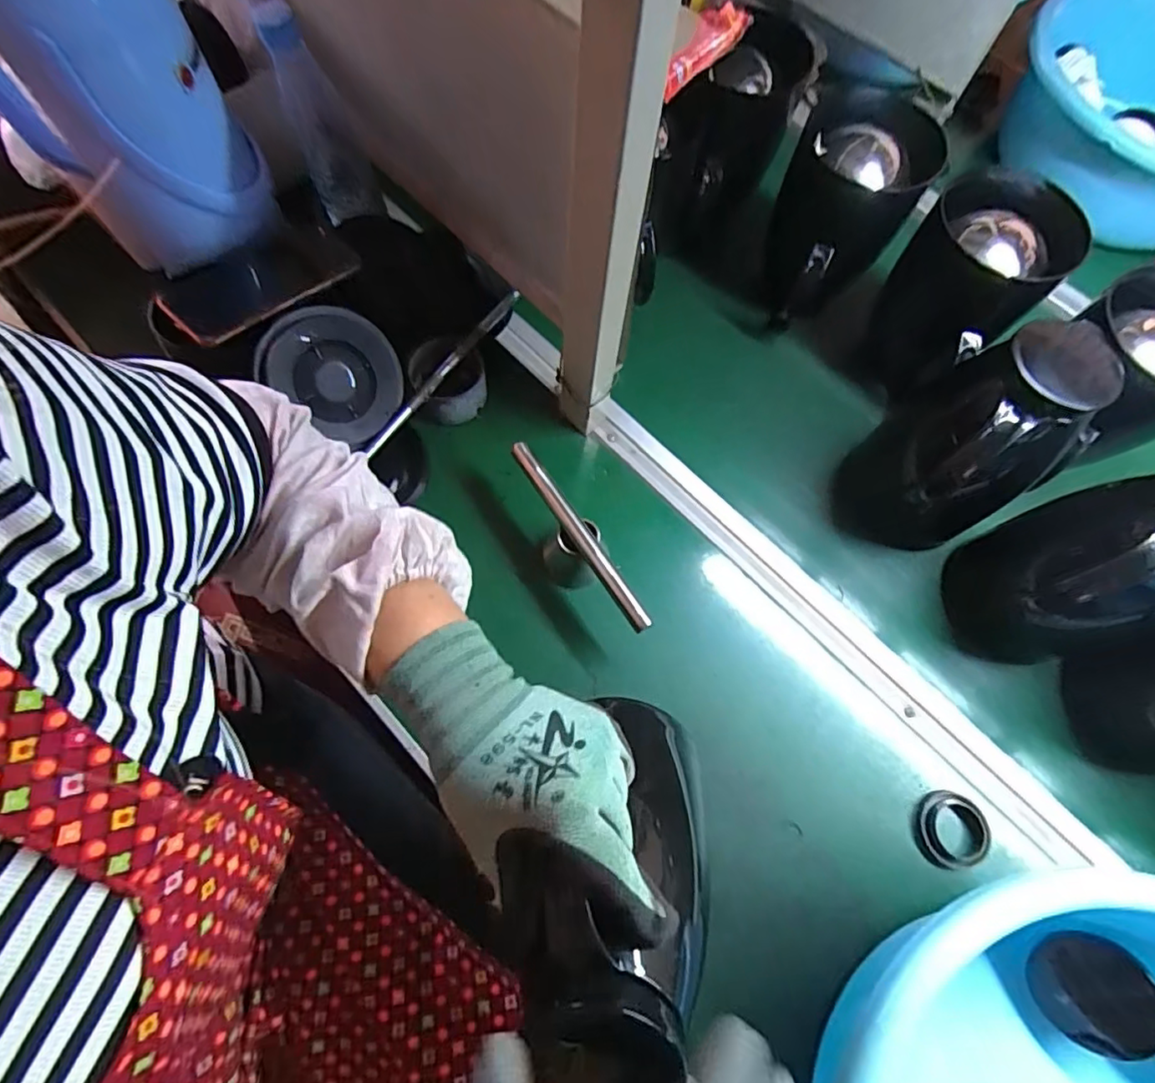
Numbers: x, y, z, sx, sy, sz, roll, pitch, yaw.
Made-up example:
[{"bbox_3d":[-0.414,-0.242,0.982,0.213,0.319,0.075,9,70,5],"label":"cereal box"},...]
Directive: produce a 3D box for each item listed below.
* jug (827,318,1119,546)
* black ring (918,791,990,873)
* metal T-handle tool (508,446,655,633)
[{"bbox_3d":[0.316,-0.077,0.493,0.112,0.215,0.111,-27,73,-14],"label":"jug"},{"bbox_3d":[0.308,0.236,0.486,0.051,0.012,0.057,-6,69,-7],"label":"black ring"},{"bbox_3d":[-0.004,0.006,0.533,0.043,0.075,0.193,-24,72,-13],"label":"metal T-handle tool"}]

